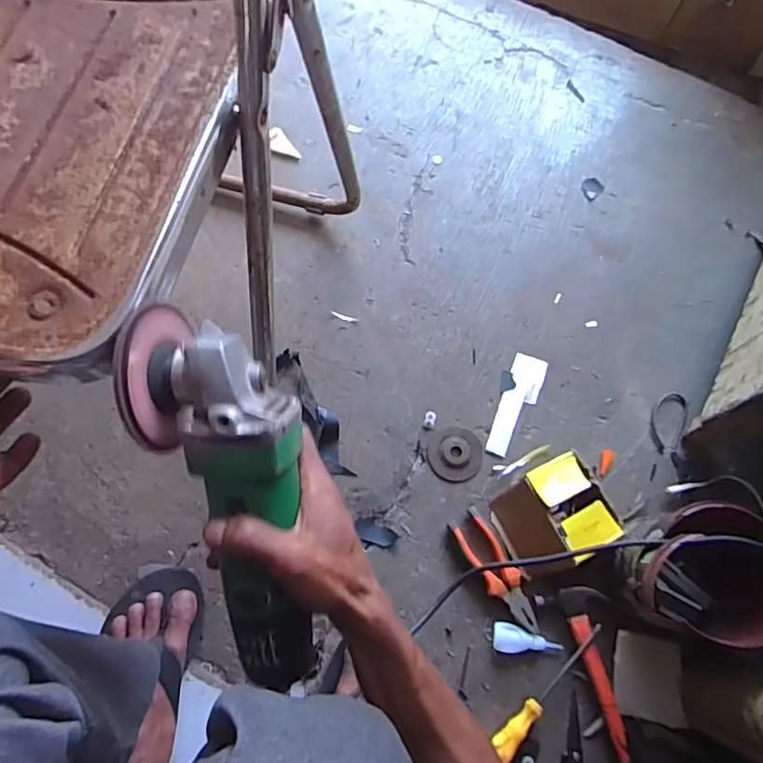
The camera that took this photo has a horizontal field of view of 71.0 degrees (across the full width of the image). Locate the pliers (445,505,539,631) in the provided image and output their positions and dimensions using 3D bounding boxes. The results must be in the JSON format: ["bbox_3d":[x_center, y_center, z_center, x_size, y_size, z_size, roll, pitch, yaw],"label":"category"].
[{"bbox_3d":[0.146,0.241,0.676,0.046,0.026,0.160,-31,76,-11],"label":"pliers"}]

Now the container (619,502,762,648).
[{"bbox_3d":[0.348,0.217,0.609,0.149,0.166,0.135,-8,73,-5],"label":"container"}]

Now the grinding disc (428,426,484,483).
[{"bbox_3d":[0.102,0.100,0.733,0.072,0.006,0.074,1,72,-2],"label":"grinding disc"}]

